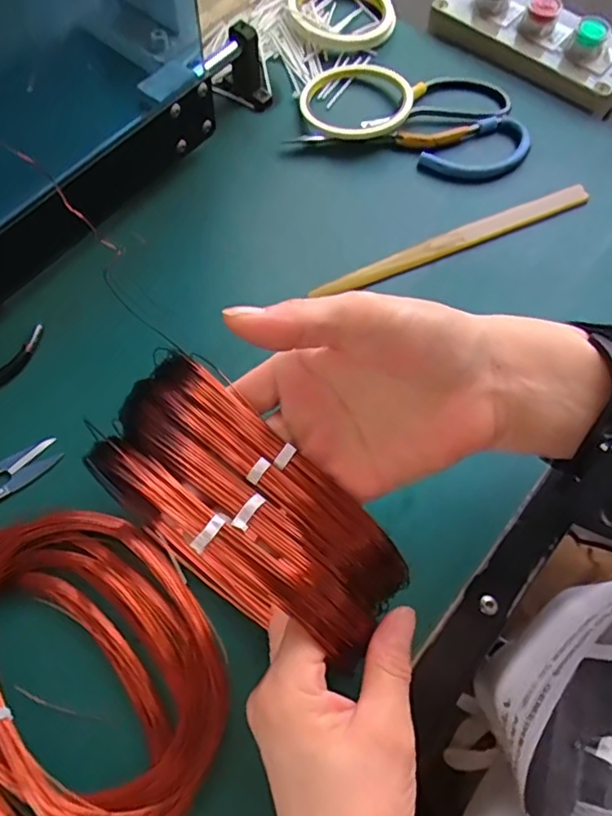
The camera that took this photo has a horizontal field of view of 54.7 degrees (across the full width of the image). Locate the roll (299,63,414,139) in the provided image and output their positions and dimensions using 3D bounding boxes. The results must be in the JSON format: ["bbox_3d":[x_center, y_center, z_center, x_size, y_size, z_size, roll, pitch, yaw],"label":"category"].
[{"bbox_3d":[0.040,-0.246,0.468,0.086,0.018,0.083,0,67,-1],"label":"roll"}]

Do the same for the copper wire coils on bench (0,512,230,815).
[{"bbox_3d":[-0.123,0.137,0.295,0.148,0.025,0.170,-42,73,-16],"label":"copper wire coils on bench"}]

